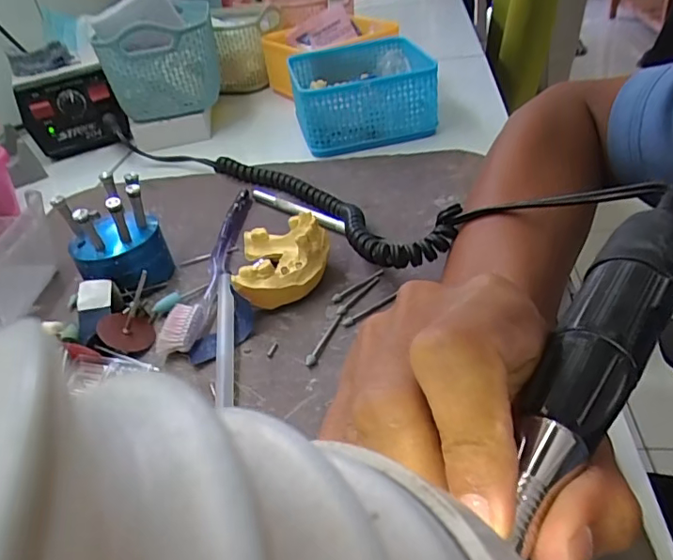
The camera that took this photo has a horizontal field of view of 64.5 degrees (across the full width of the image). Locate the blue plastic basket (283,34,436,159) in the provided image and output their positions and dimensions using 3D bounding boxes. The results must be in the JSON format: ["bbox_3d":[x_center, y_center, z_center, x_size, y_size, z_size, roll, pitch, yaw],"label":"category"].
[{"bbox_3d":[0.024,-0.190,0.545,0.132,0.062,0.136,-11,36,-2],"label":"blue plastic basket"}]

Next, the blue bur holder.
[{"bbox_3d":[-0.147,-0.031,0.352,0.058,0.063,0.053,-26,39,-21],"label":"blue bur holder"}]

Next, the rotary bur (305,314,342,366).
[{"bbox_3d":[-0.007,0.033,0.299,0.006,0.005,0.041,8,40,22],"label":"rotary bur"}]

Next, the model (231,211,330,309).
[{"bbox_3d":[-0.033,-0.015,0.340,0.058,0.036,0.073,-8,36,2],"label":"model"}]

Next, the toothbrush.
[{"bbox_3d":[-0.081,-0.016,0.372,0.020,0.013,0.185,-3,37,10],"label":"toothbrush"}]

